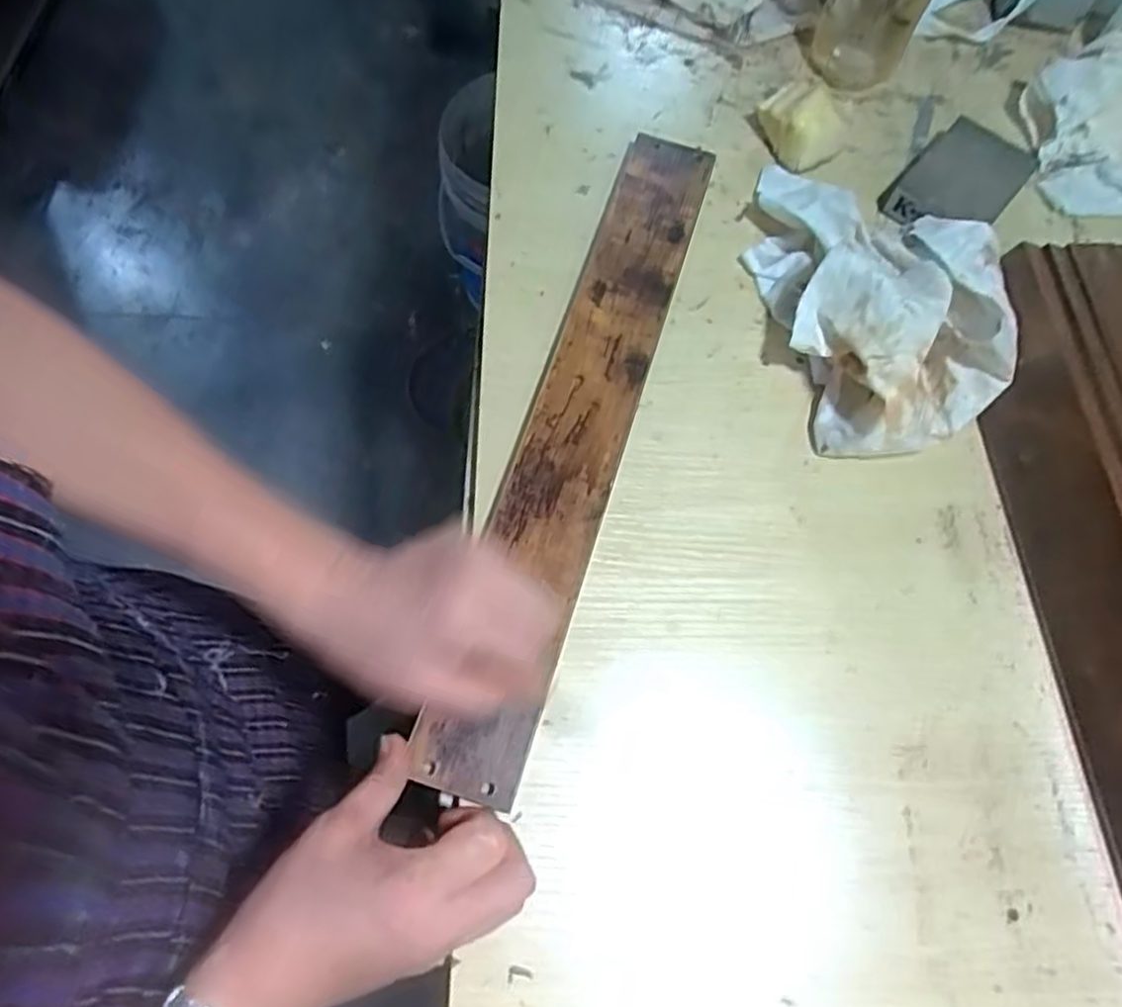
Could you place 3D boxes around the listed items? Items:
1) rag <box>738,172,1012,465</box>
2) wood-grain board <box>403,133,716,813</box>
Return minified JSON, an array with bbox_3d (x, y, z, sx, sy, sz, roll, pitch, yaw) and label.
[{"bbox_3d":[0.203,-0.153,0.486,0.137,0.061,0.232,-11,69,-8],"label":"rag"},{"bbox_3d":[0.013,-0.056,0.467,0.063,0.011,0.456,15,68,6],"label":"wood-grain board"}]

